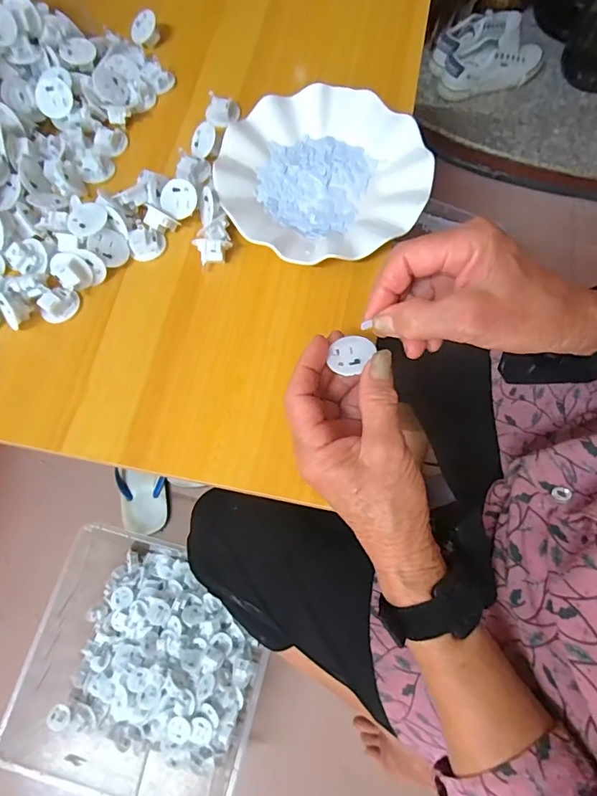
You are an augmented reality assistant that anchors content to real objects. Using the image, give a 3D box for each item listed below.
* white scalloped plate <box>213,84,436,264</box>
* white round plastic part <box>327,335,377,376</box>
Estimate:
[{"bbox_3d":[0.022,-0.196,0.417,0.178,0.022,0.178,0,71,1],"label":"white scalloped plate"},{"bbox_3d":[0.035,-0.030,0.314,0.026,0.004,0.030,7,58,20],"label":"white round plastic part"}]

